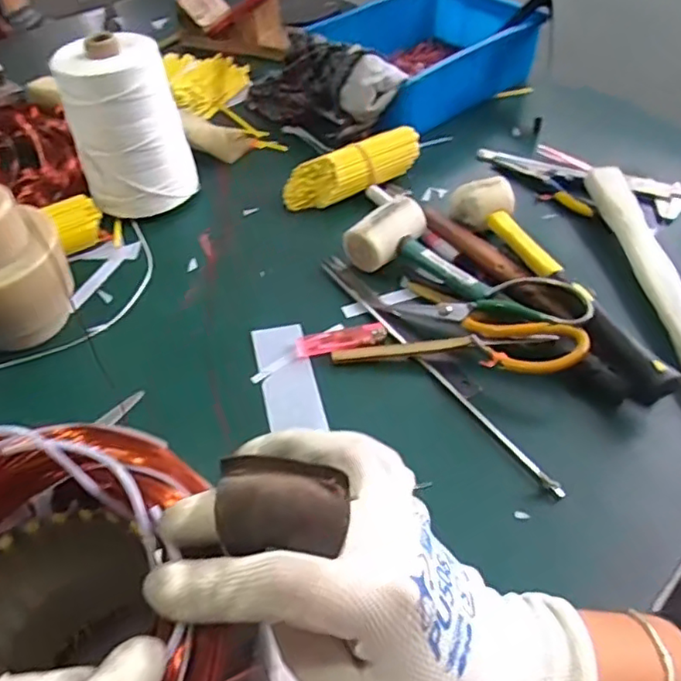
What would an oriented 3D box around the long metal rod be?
[{"bbox_3d":[0.070,0.018,0.521,0.011,0.008,0.305,-28,53,-22],"label":"long metal rod"}]

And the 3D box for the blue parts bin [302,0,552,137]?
[{"bbox_3d":[0.102,-0.396,0.837,0.290,0.082,0.222,-34,55,-25],"label":"blue parts bin"}]

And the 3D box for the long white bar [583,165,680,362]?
[{"bbox_3d":[0.292,-0.066,0.571,0.035,0.029,0.305,-3,48,-2],"label":"long white bar"}]

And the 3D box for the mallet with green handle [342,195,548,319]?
[{"bbox_3d":[0.096,-0.065,0.559,0.075,0.045,0.191,-34,56,-26],"label":"mallet with green handle"}]

